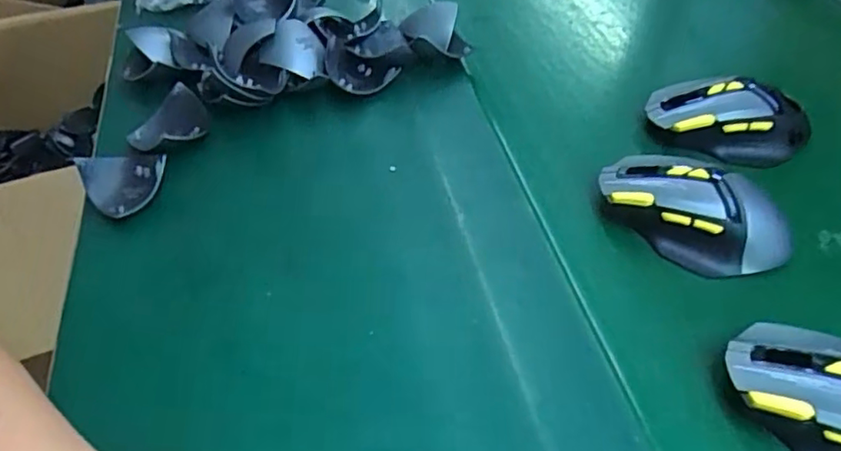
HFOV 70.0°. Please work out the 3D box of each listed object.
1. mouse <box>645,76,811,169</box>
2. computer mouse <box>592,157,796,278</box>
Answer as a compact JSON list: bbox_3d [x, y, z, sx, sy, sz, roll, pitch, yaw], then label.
[{"bbox_3d":[0.227,-0.076,0.439,0.114,0.043,0.055,12,49,12],"label":"mouse"},{"bbox_3d":[0.174,-0.013,0.381,0.117,0.039,0.075,13,49,13],"label":"computer mouse"}]

